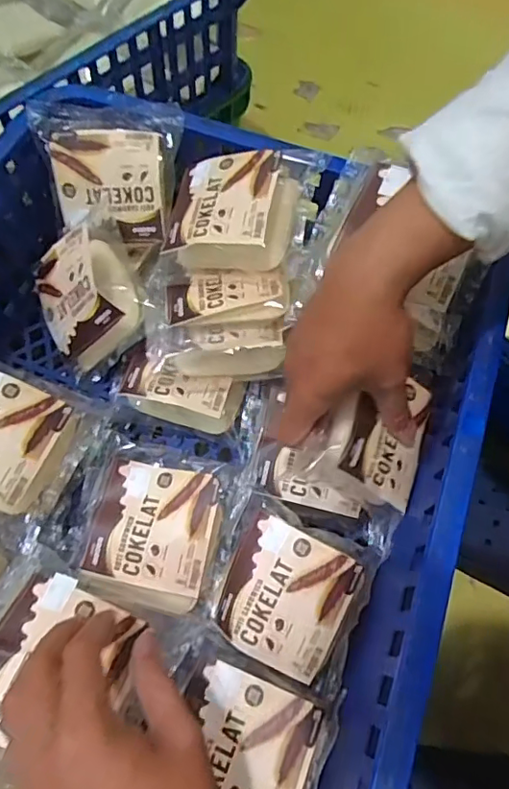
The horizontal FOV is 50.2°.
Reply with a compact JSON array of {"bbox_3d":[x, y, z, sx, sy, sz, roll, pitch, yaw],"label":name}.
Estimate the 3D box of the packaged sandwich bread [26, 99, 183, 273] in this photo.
[{"bbox_3d":[-0.128,-0.184,0.465,0.114,0.029,0.124,8,102,-1],"label":"packaged sandwich bread"}]

